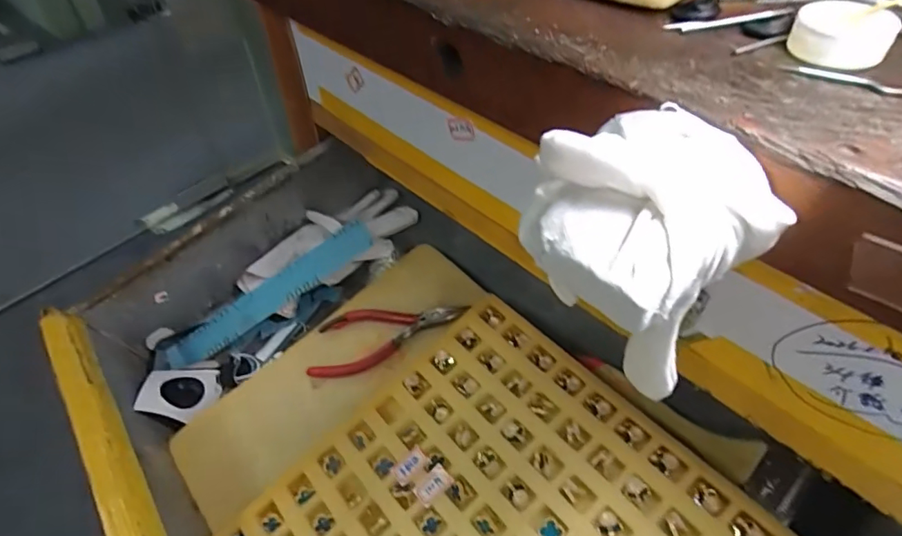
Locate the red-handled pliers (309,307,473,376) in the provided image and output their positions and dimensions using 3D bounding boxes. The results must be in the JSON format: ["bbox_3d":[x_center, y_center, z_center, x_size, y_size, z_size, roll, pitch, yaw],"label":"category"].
[{"bbox_3d":[-0.052,0.050,0.418,0.128,0.011,0.051,-21,47,1],"label":"red-handled pliers"}]

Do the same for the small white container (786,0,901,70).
[{"bbox_3d":[0.145,-0.087,0.195,0.032,0.014,0.029,25,52,24],"label":"small white container"}]

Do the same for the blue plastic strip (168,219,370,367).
[{"bbox_3d":[-0.158,0.028,0.456,0.208,0.015,0.031,-33,49,5],"label":"blue plastic strip"}]

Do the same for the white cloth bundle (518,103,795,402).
[{"bbox_3d":[0.062,-0.003,0.189,0.064,0.084,0.064,-2,46,2],"label":"white cloth bundle"}]

